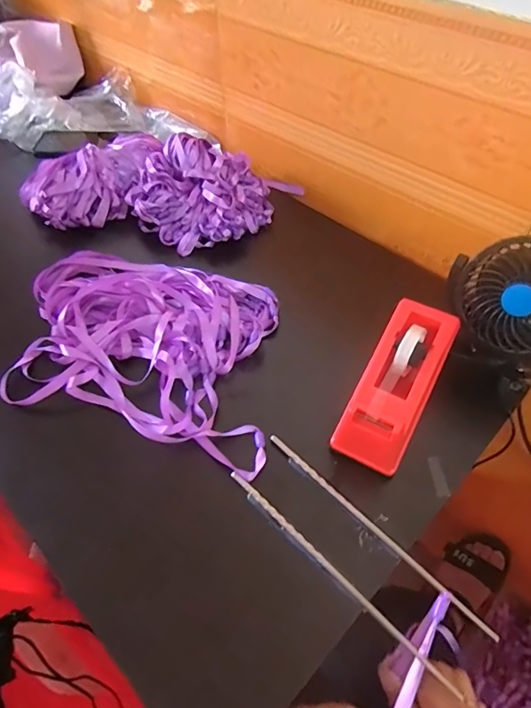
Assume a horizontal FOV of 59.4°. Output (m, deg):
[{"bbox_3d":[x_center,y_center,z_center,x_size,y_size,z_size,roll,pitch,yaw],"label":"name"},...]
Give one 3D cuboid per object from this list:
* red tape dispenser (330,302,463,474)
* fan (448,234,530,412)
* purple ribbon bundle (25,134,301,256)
[{"bbox_3d":[0.119,0.021,0.413,0.059,0.060,0.157,24,69,20],"label":"red tape dispenser"},{"bbox_3d":[0.227,-0.035,0.426,0.065,0.128,0.118,-34,58,-22],"label":"fan"},{"bbox_3d":[-0.145,-0.231,0.625,0.332,0.075,0.182,14,54,13],"label":"purple ribbon bundle"}]

